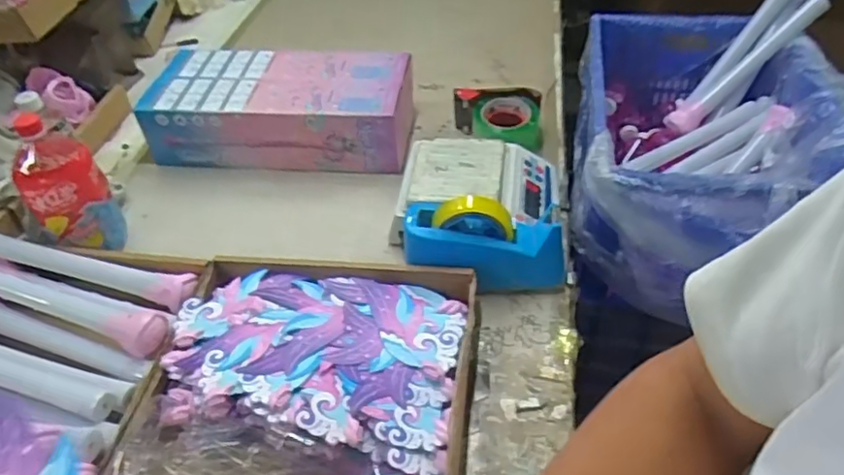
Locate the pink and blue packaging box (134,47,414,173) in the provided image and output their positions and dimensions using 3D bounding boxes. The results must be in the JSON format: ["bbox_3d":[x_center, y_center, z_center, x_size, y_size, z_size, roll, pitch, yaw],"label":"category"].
[{"bbox_3d":[-0.233,-0.216,1.030,0.414,0.123,0.187,1,43,5],"label":"pink and blue packaging box"}]

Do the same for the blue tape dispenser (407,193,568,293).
[{"bbox_3d":[0.079,0.005,0.767,0.194,0.113,0.066,3,44,7],"label":"blue tape dispenser"}]

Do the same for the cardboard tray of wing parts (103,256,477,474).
[{"bbox_3d":[-0.128,0.173,0.649,0.349,0.070,0.375,4,44,7],"label":"cardboard tray of wing parts"}]

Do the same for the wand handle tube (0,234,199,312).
[{"bbox_3d":[-0.437,0.034,0.789,0.309,0.050,0.048,9,44,13],"label":"wand handle tube"}]

